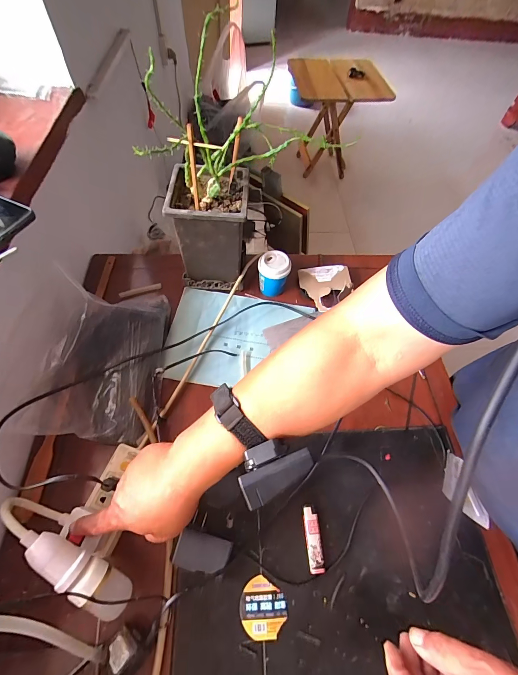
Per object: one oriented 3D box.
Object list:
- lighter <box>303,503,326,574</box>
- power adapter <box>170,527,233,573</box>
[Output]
[{"bbox_3d":[0.072,0.266,0.408,0.021,0.012,0.076,-3,60,-6],"label":"lighter"},{"bbox_3d":[-0.072,0.269,0.386,0.069,0.031,0.040,13,60,3],"label":"power adapter"}]

